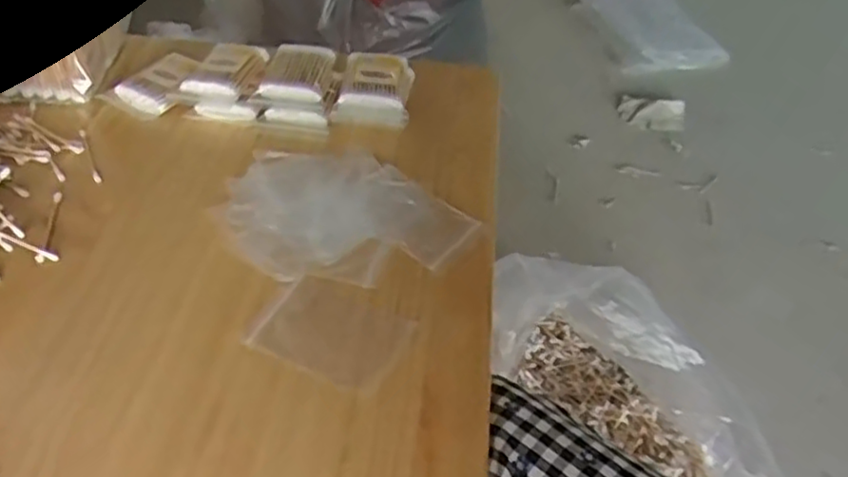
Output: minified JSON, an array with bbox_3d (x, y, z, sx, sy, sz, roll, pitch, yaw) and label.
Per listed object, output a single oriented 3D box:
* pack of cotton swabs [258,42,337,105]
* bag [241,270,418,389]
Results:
[{"bbox_3d":[-0.118,-0.153,0.659,0.059,0.027,0.084,6,45,2],"label":"pack of cotton swabs"},{"bbox_3d":[-0.062,0.062,0.474,0.094,0.004,0.070,22,50,12],"label":"bag"}]

